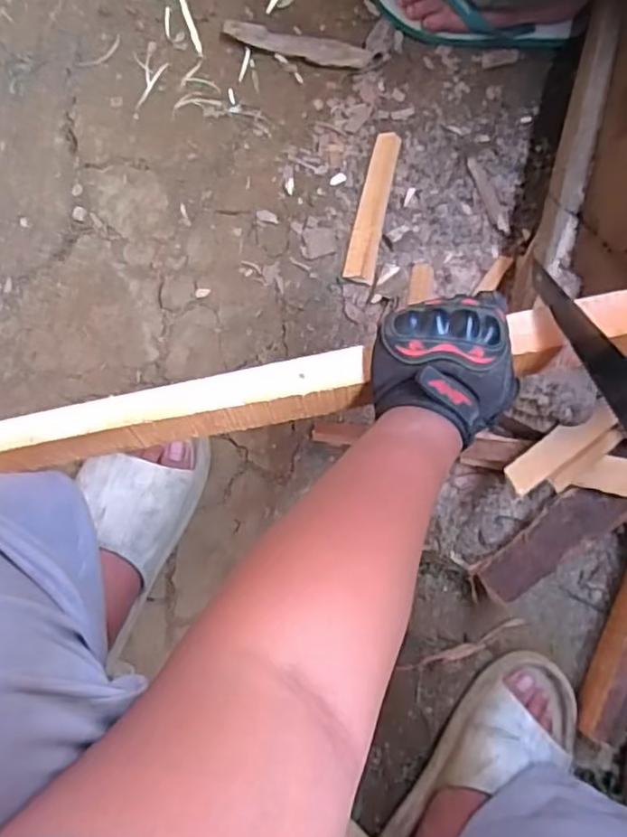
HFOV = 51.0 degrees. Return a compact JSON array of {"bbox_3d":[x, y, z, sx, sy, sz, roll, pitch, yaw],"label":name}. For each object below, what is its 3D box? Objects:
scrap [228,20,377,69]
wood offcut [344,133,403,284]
[{"bbox_3d":[-0.018,-0.430,0.760,0.169,0.021,0.023,12,84,-5],"label":"scrap"},{"bbox_3d":[0.069,-0.246,0.759,0.034,0.012,0.179,13,84,-5],"label":"wood offcut"}]

